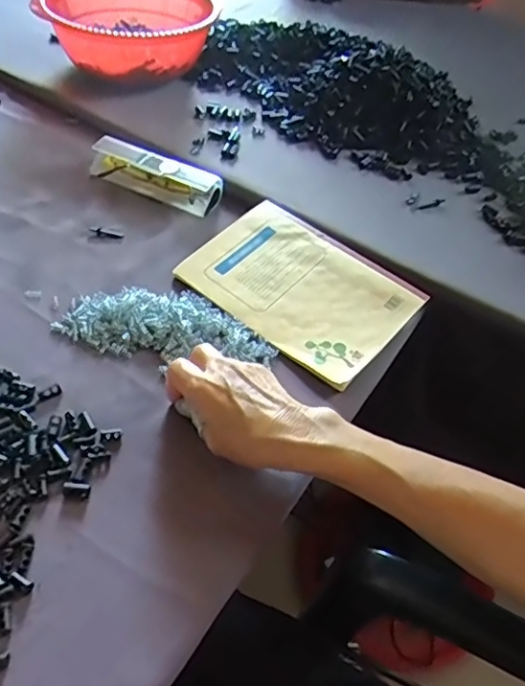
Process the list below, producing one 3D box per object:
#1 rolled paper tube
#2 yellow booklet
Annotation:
[{"bbox_3d":[-0.123,-0.196,0.651,0.153,0.028,0.045,25,50,14],"label":"rolled paper tube"},{"bbox_3d":[0.036,-0.058,0.553,0.206,0.009,0.144,37,61,22],"label":"yellow booklet"}]

